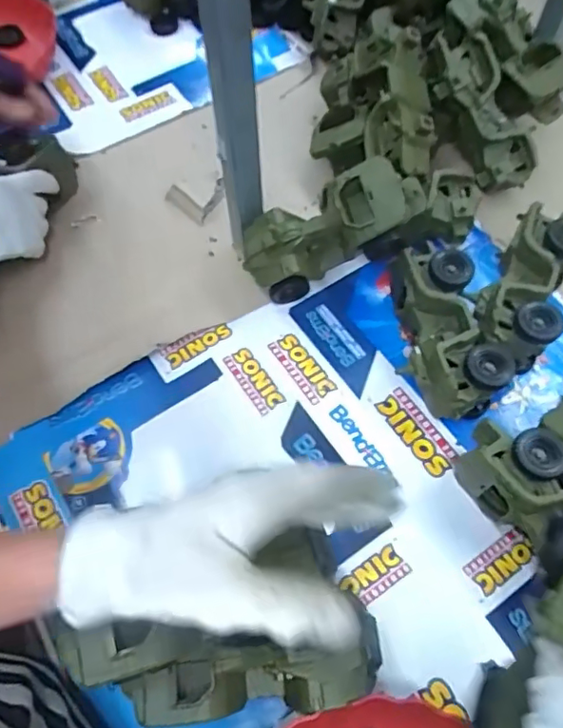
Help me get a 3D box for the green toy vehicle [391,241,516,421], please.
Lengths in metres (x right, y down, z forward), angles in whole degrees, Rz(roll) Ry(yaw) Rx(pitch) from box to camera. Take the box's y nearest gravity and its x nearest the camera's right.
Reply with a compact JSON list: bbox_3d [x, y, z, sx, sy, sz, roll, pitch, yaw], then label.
[{"bbox_3d":[0.162,-0.033,0.570,0.083,0.078,0.181,-7,63,-3],"label":"green toy vehicle"}]

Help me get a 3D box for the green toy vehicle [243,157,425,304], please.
[{"bbox_3d":[0.053,-0.138,0.583,0.191,0.091,0.083,-28,62,18],"label":"green toy vehicle"}]

